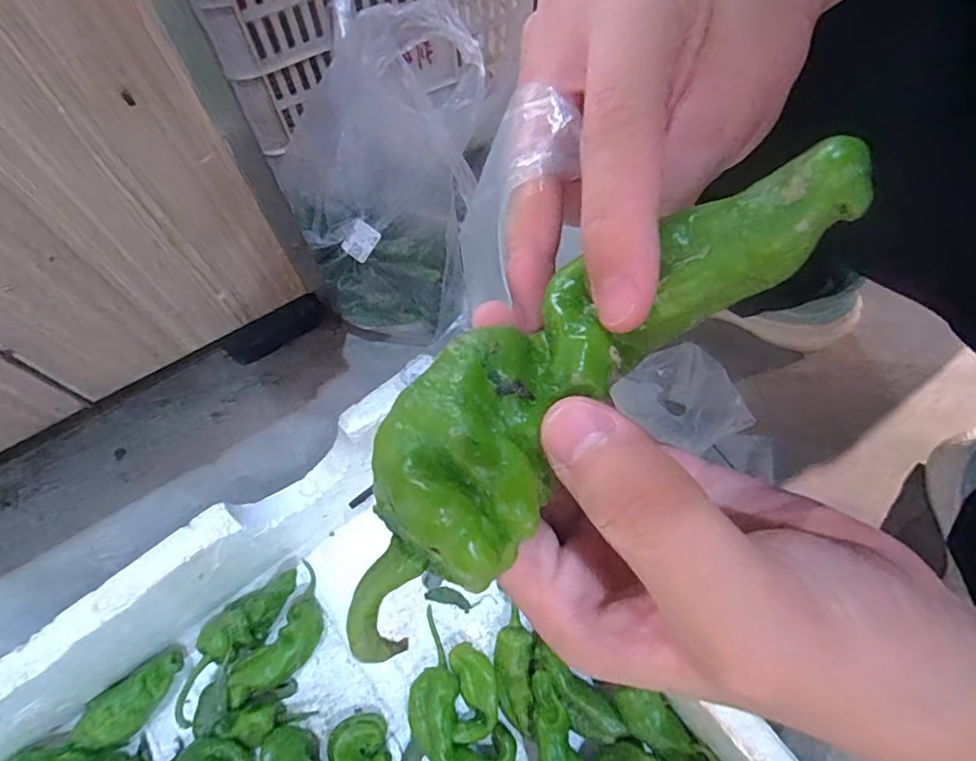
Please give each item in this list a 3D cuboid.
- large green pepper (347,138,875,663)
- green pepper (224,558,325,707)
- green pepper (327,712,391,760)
[{"bbox_3d":[0.017,-0.002,0.119,0.130,0.033,0.044,-39,70,-3],"label":"large green pepper"},{"bbox_3d":[-0.181,0.227,0.474,0.051,0.028,0.115,29,69,13],"label":"green pepper"},{"bbox_3d":[-0.104,0.303,0.441,0.041,0.037,0.049,-19,66,-8],"label":"green pepper"}]

